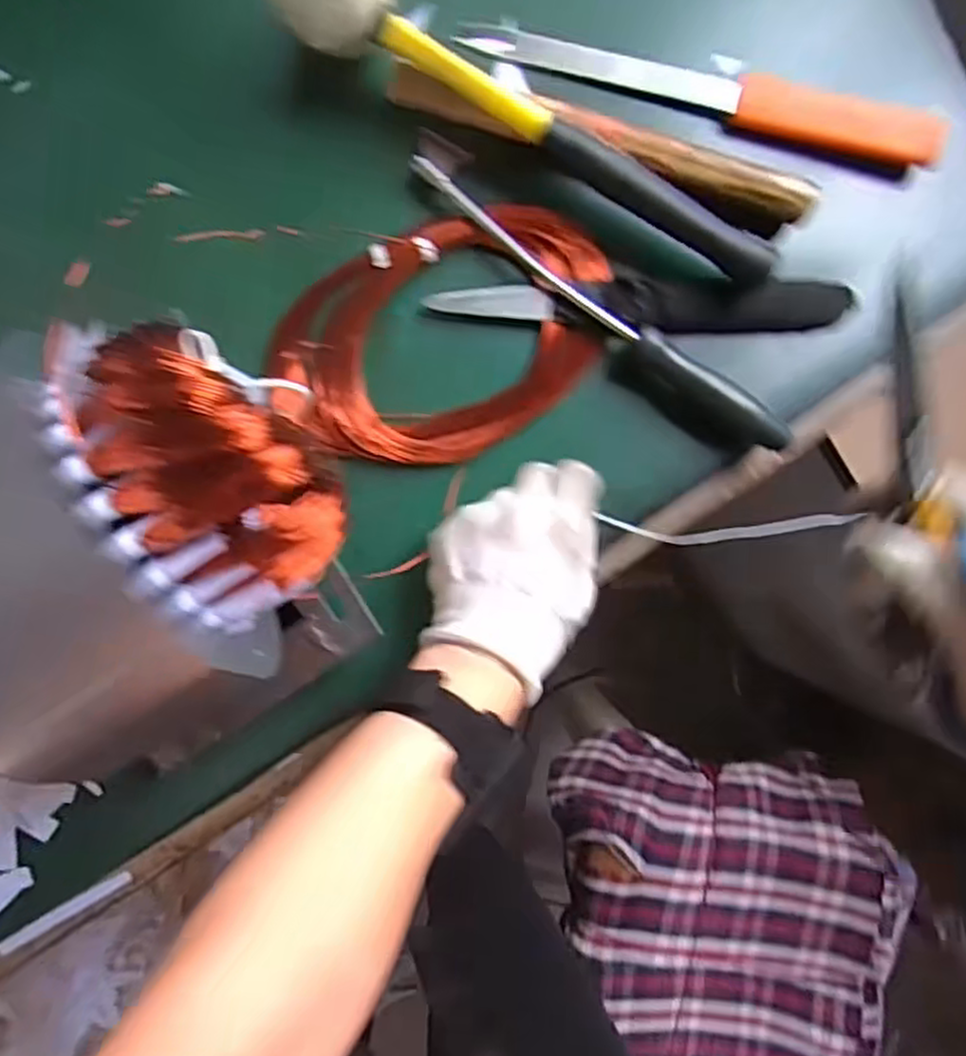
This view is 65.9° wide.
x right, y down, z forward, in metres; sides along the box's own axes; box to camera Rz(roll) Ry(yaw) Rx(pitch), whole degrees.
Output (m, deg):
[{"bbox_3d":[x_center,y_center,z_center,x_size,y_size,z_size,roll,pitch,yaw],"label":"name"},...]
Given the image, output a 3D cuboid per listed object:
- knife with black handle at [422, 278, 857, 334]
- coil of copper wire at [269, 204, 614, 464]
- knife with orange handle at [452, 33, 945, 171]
[{"bbox_3d":[0.087,-0.119,0.401,0.223,0.024,0.025,0,92,-4],"label":"knife with black handle"},{"bbox_3d":[-0.016,-0.102,0.401,0.182,0.013,0.120,-23,93,-3],"label":"coil of copper wire"},{"bbox_3d":[0.122,-0.236,0.403,0.262,0.028,0.020,11,91,-5],"label":"knife with orange handle"}]

